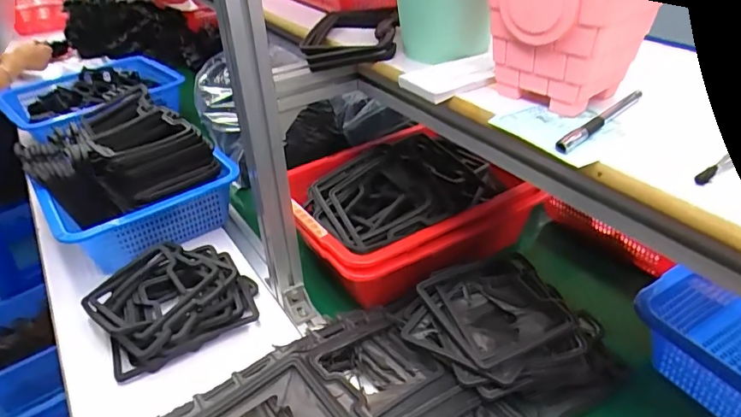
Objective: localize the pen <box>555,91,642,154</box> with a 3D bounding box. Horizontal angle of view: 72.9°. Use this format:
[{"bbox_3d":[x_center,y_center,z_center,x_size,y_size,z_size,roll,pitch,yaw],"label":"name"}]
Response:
[{"bbox_3d":[0.201,-0.076,0.433,0.146,0.011,0.011,-29,44,-35],"label":"pen"}]

